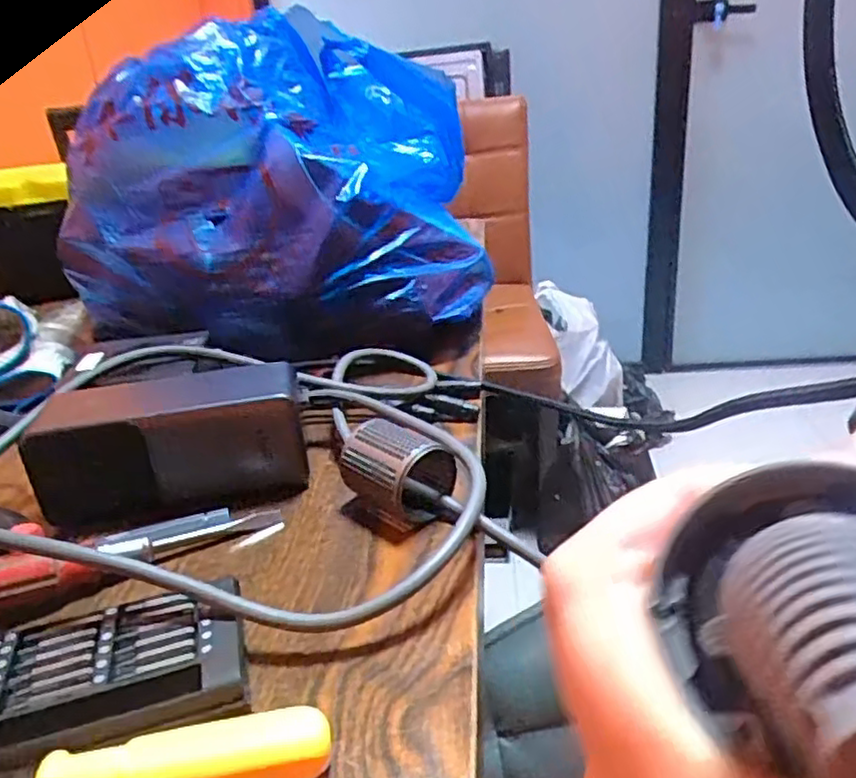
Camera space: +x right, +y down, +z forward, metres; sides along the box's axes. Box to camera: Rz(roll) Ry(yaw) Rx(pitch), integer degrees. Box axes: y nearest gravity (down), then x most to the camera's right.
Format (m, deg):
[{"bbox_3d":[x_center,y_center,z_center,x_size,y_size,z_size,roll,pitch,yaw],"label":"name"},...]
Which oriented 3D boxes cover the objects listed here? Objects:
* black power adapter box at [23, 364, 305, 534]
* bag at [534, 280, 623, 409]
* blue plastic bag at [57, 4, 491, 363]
[{"bbox_3d":[-0.129,0.024,0.352,0.131,0.064,0.049,-9,25,-8],"label":"black power adapter box"},{"bbox_3d":[0.378,-0.111,1.711,0.182,0.350,0.111,-20,-6,-29],"label":"bag"},{"bbox_3d":[-0.102,-0.159,0.522,0.256,0.185,0.249,9,28,28],"label":"blue plastic bag"}]

